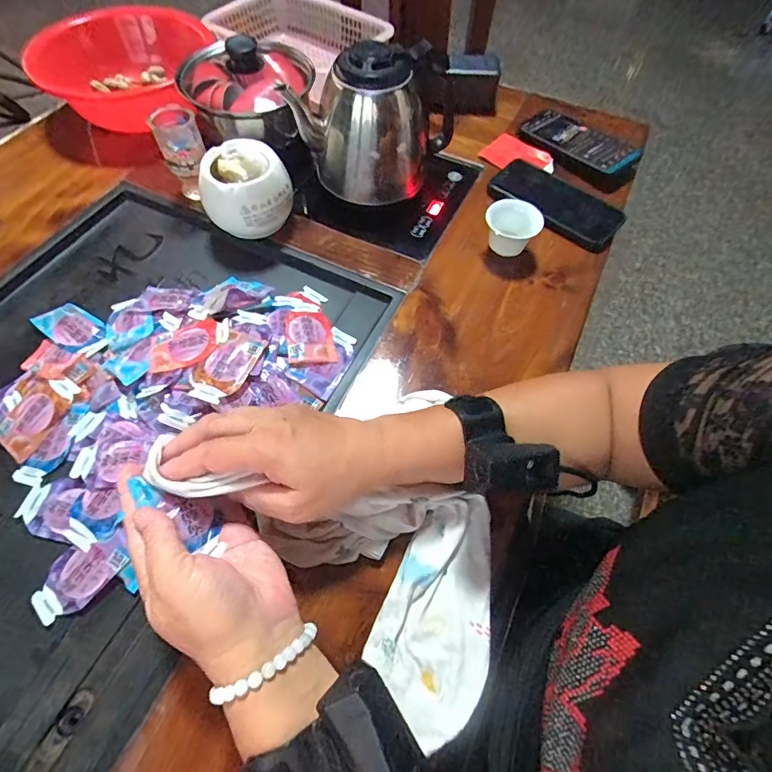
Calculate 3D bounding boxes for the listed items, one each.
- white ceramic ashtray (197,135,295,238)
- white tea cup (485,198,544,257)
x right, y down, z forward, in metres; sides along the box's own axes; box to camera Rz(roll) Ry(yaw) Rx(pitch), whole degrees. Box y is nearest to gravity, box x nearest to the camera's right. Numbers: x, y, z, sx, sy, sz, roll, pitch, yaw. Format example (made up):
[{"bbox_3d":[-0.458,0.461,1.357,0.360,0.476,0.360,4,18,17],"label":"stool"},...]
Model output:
[{"bbox_3d":[-0.154,-0.212,0.493,0.097,0.079,0.091,-16,63,-11],"label":"white ceramic ashtray"},{"bbox_3d":[0.141,-0.177,0.498,0.059,0.047,0.053,15,61,6],"label":"white tea cup"}]

